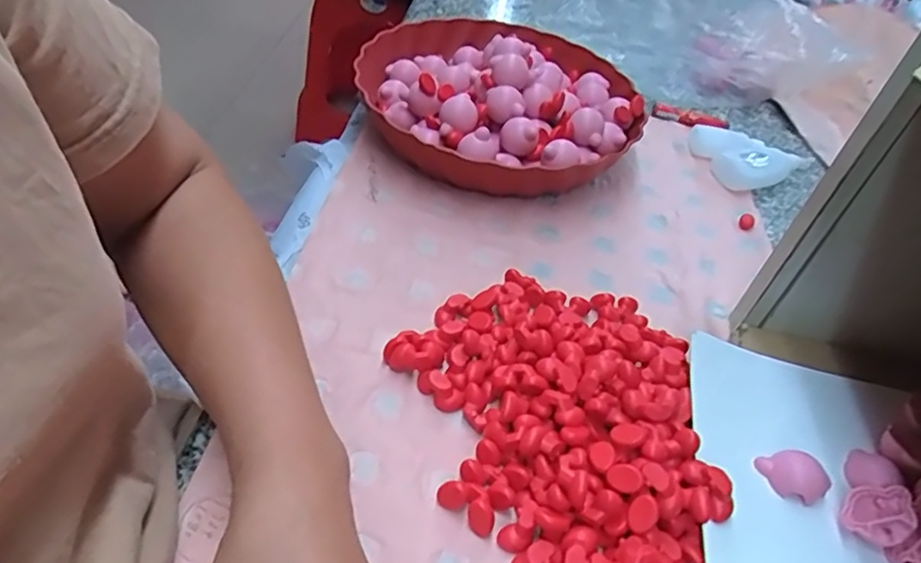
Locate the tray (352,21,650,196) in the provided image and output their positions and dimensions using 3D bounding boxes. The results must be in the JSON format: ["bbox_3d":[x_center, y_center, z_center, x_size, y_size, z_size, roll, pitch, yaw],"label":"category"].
[{"bbox_3d":[0.032,-0.162,0.540,0.241,0.066,0.246,13,45,2],"label":"tray"}]

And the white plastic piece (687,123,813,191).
[{"bbox_3d":[0.259,-0.113,0.567,0.099,0.027,0.066,22,46,11],"label":"white plastic piece"}]

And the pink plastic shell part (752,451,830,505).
[{"bbox_3d":[0.175,0.100,0.327,0.027,0.009,0.031,-24,55,-30],"label":"pink plastic shell part"}]

